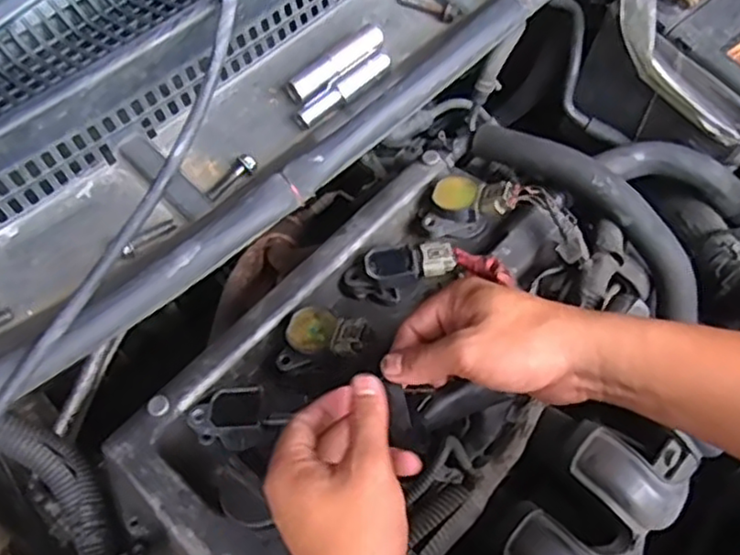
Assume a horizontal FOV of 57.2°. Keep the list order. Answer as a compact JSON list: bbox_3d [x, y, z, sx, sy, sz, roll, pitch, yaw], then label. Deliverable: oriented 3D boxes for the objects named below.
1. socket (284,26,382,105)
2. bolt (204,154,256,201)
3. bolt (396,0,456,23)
[{"bbox_3d":[-0.019,-0.124,0.397,0.063,0.017,0.016,-38,71,-18],"label":"socket"},{"bbox_3d":[-0.076,-0.054,0.371,0.032,0.008,0.009,-42,71,2],"label":"bolt"},{"bbox_3d":[0.035,-0.170,0.427,0.039,0.005,0.012,18,65,7],"label":"bolt"}]

